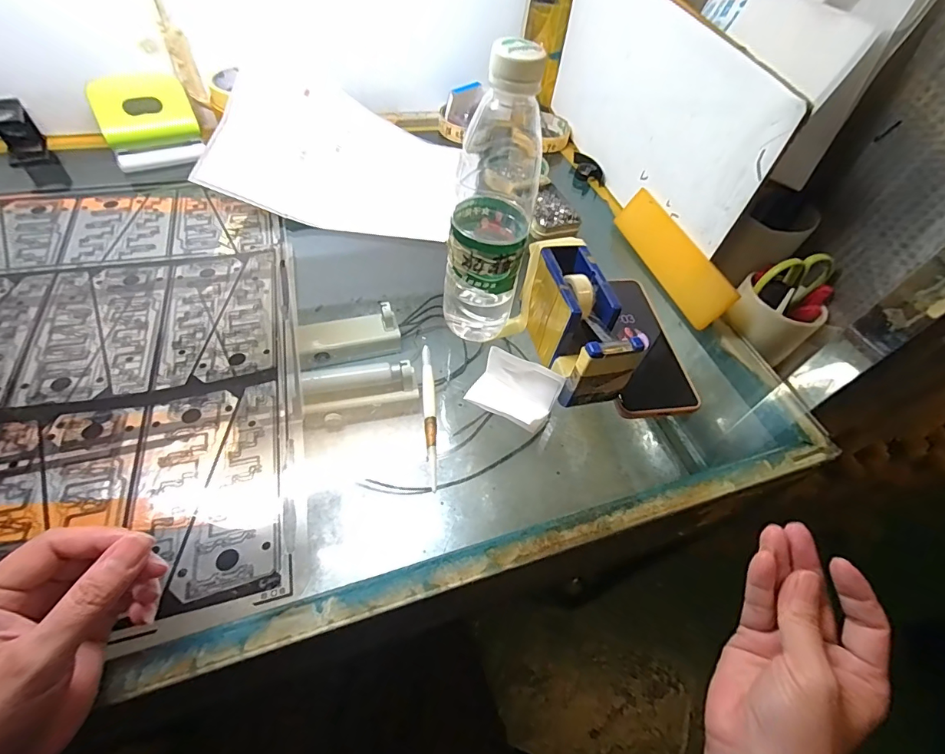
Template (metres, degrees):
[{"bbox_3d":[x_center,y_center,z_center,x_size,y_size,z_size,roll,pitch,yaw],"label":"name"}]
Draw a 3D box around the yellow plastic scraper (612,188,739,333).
[{"bbox_3d":[0.218,-0.136,0.487,0.005,0.054,0.186,13,44,-40],"label":"yellow plastic scraper"}]

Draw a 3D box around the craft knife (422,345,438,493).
[{"bbox_3d":[-0.035,0.028,0.360,0.010,0.010,0.133,-2,54,-8],"label":"craft knife"}]

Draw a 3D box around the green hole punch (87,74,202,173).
[{"bbox_3d":[-0.377,-0.298,0.510,0.099,0.072,0.041,-23,59,-21],"label":"green hole punch"}]

